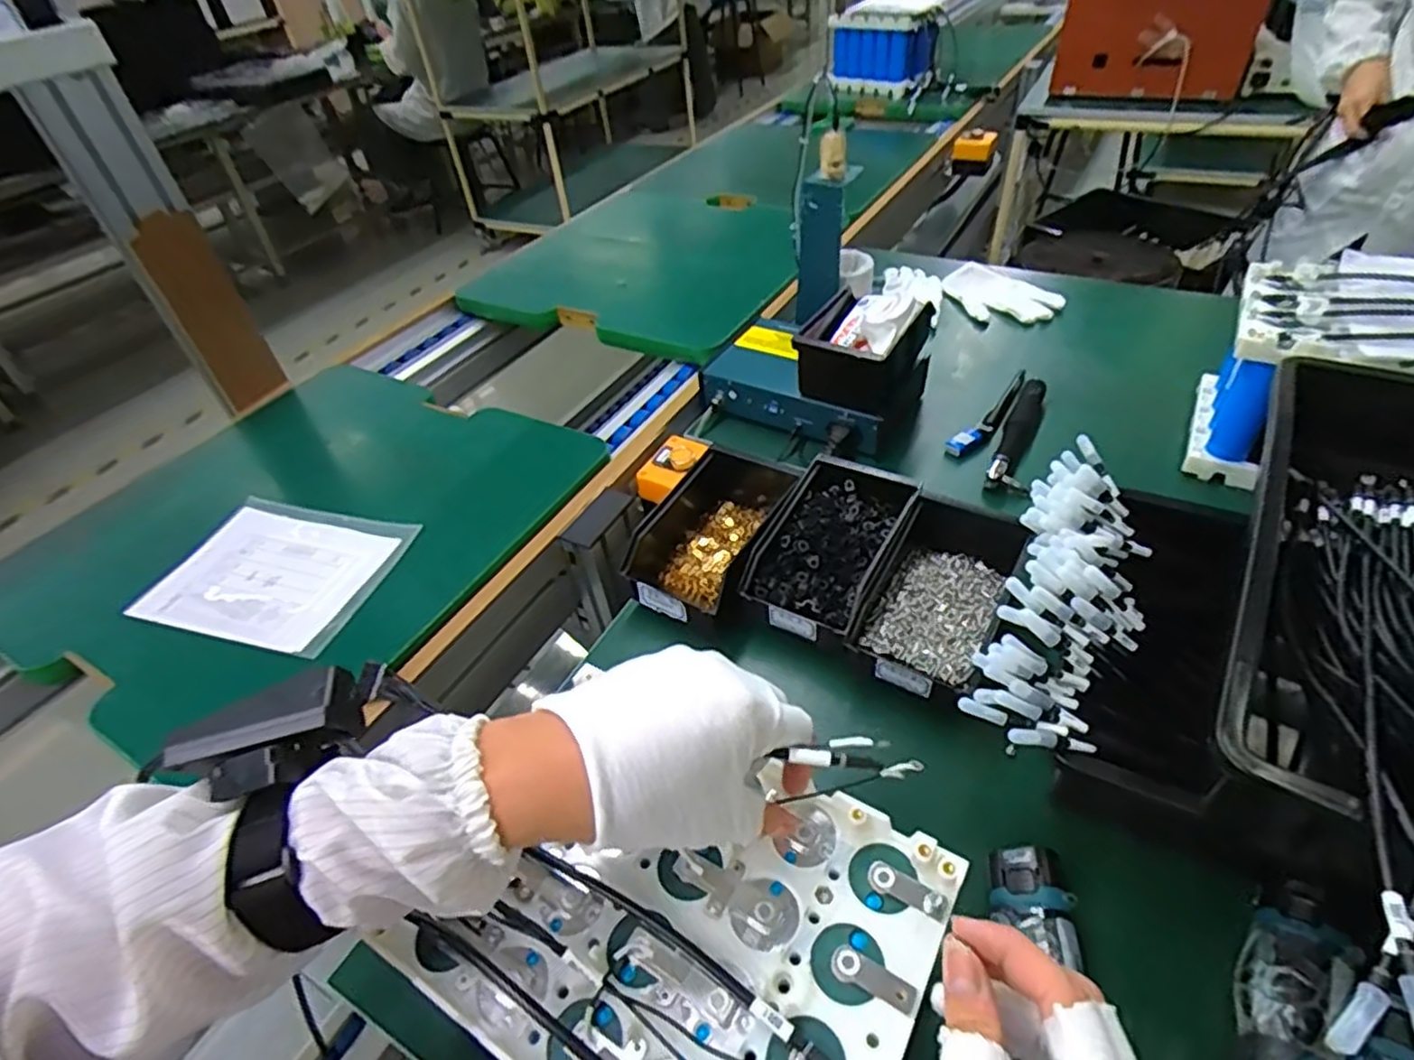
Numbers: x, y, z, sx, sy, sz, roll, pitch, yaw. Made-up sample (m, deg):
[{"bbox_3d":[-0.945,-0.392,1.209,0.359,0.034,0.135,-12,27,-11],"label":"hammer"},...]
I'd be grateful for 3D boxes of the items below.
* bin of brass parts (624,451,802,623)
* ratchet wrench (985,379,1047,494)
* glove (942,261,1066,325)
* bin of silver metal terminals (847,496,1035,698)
[{"bbox_3d":[0.016,-0.001,0.679,0.107,0.070,0.208,21,50,26],"label":"bin of brass parts"},{"bbox_3d":[0.353,-0.110,0.791,0.041,0.033,0.185,15,48,22],"label":"ratchet wrench"},{"bbox_3d":[0.422,-0.342,1.019,0.117,0.025,0.155,-29,48,-21],"label":"glove"},{"bbox_3d":[0.203,0.051,0.597,0.101,0.059,0.194,20,50,26],"label":"bin of silver metal terminals"}]

